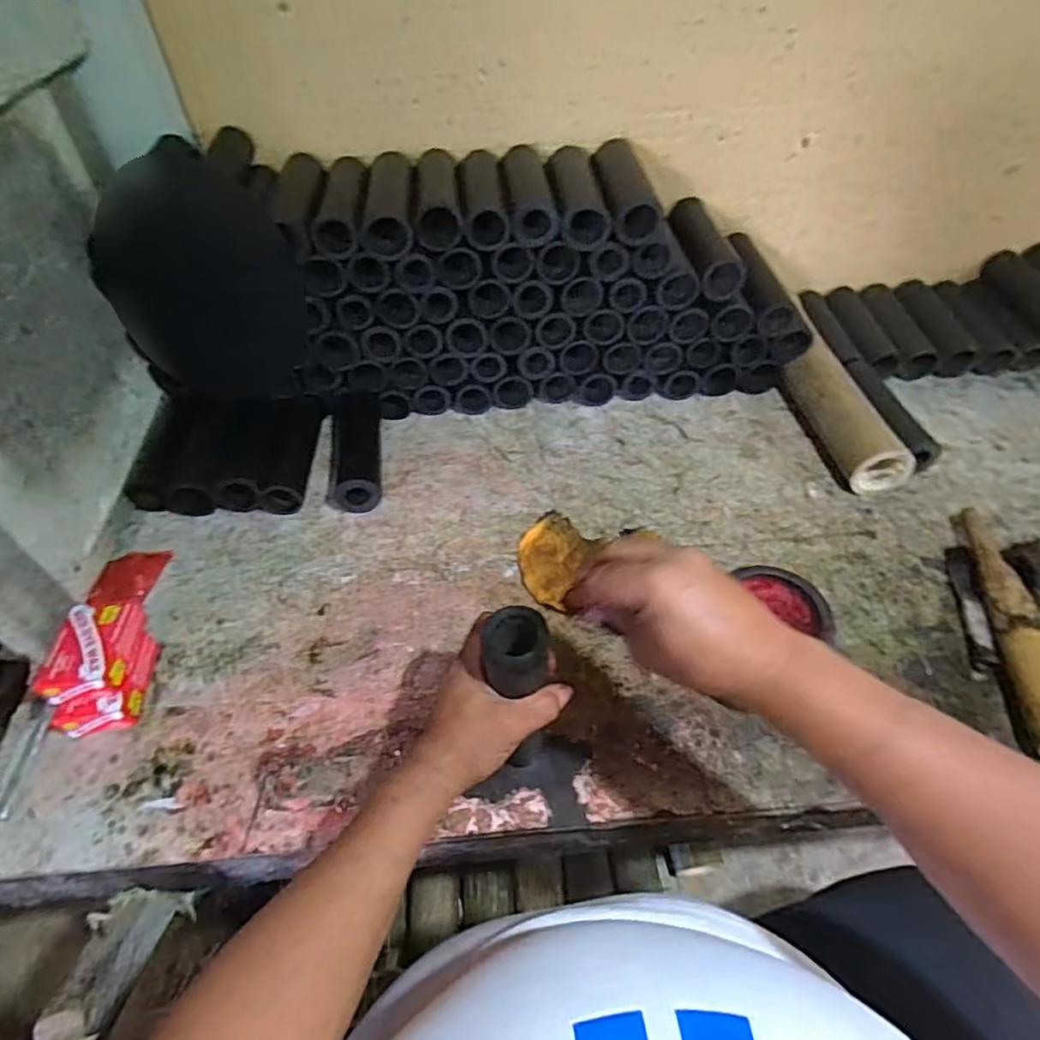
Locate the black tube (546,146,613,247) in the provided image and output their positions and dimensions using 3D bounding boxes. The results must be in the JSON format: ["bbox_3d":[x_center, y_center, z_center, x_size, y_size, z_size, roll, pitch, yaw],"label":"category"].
[{"bbox_3d":[0.068,-0.406,0.787,0.056,0.050,0.194,-5,47,-1],"label":"black tube"}]

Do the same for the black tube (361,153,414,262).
[{"bbox_3d":[-0.160,-0.388,0.775,0.057,0.056,0.186,-6,47,-2],"label":"black tube"}]

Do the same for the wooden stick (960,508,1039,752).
[{"bbox_3d":[0.489,0.095,0.624,0.047,0.051,0.288,6,48,9],"label":"wooden stick"}]

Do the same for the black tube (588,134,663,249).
[{"bbox_3d":[0.128,-0.410,0.784,0.063,0.053,0.185,-5,47,-1],"label":"black tube"}]

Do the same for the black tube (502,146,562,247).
[{"bbox_3d":[0.009,-0.406,0.783,0.051,0.048,0.190,-6,47,-2],"label":"black tube"}]

